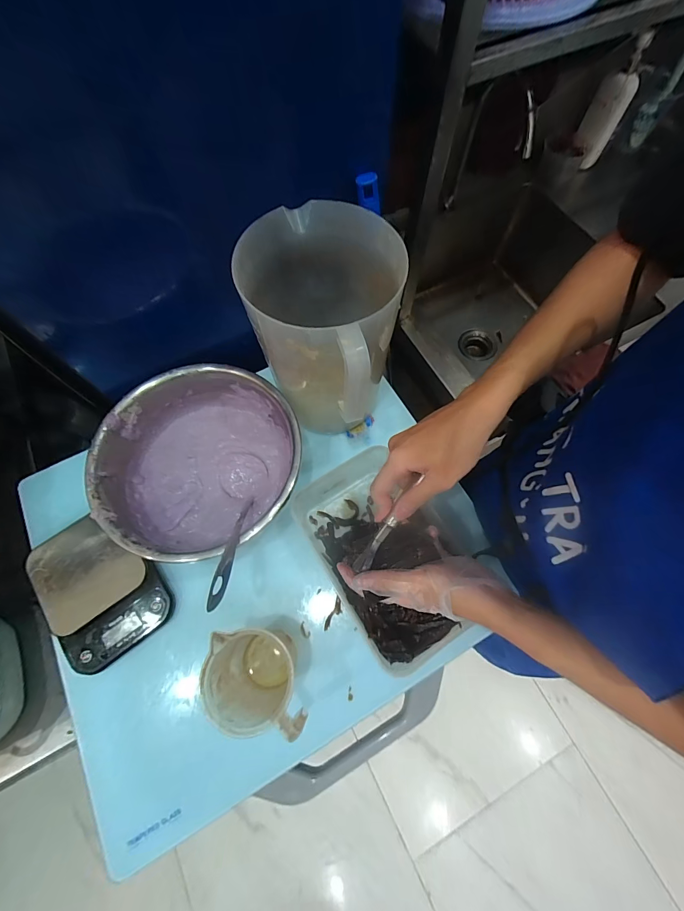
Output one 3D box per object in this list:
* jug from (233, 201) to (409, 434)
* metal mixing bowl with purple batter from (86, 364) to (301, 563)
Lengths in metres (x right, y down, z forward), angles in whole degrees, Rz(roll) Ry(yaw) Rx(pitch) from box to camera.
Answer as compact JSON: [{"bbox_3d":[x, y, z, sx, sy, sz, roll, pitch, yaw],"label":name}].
[{"bbox_3d":[-0.025,-0.165,0.501,0.177,0.265,0.164,2,68,1],"label":"jug"},{"bbox_3d":[-0.190,0.016,0.509,0.260,0.112,0.258,0,68,1],"label":"metal mixing bowl with purple batter"}]

